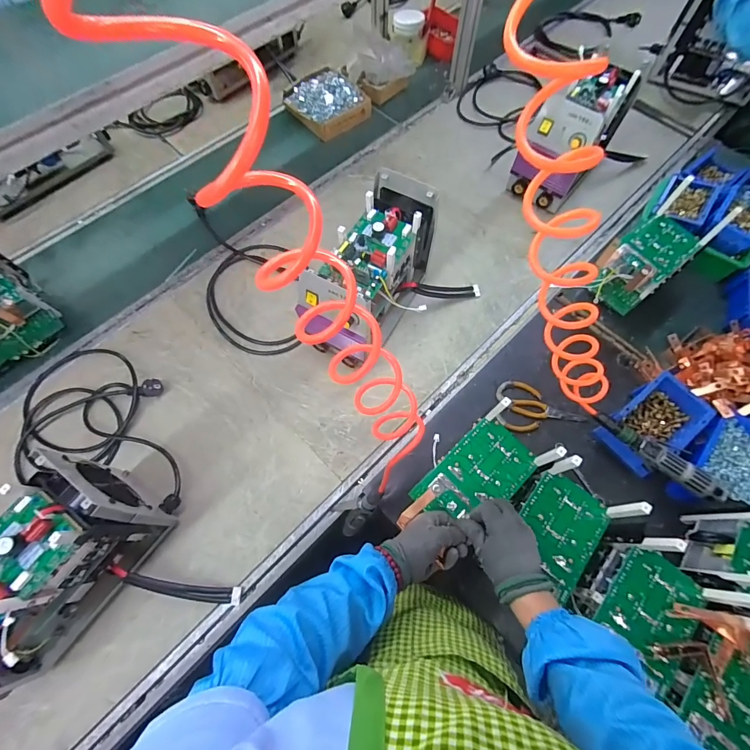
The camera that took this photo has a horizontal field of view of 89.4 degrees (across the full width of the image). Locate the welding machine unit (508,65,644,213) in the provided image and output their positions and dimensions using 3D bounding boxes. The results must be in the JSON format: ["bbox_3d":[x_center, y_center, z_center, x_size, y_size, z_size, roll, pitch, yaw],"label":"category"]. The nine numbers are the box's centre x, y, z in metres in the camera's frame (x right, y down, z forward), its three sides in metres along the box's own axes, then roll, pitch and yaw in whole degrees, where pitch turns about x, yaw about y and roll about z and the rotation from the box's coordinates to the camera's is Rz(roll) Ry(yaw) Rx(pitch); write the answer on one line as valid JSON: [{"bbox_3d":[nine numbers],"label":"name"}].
[{"bbox_3d":[0.483,-0.588,0.929,0.147,0.201,0.285,36,72,15],"label":"welding machine unit"}]

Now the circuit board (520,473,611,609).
[{"bbox_3d":[0.276,0.230,0.569,0.110,0.010,0.145,37,72,15],"label":"circuit board"}]

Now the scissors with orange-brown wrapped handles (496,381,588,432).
[{"bbox_3d":[0.335,0.070,0.773,0.170,0.019,0.100,7,67,4],"label":"scissors with orange-brown wrapped handles"}]

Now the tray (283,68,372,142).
[{"bbox_3d":[-0.143,-0.788,1.107,0.196,0.056,0.222,-36,71,-13],"label":"tray"}]

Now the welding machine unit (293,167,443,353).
[{"bbox_3d":[0.007,-0.210,0.774,0.135,0.210,0.334,23,69,11],"label":"welding machine unit"}]

